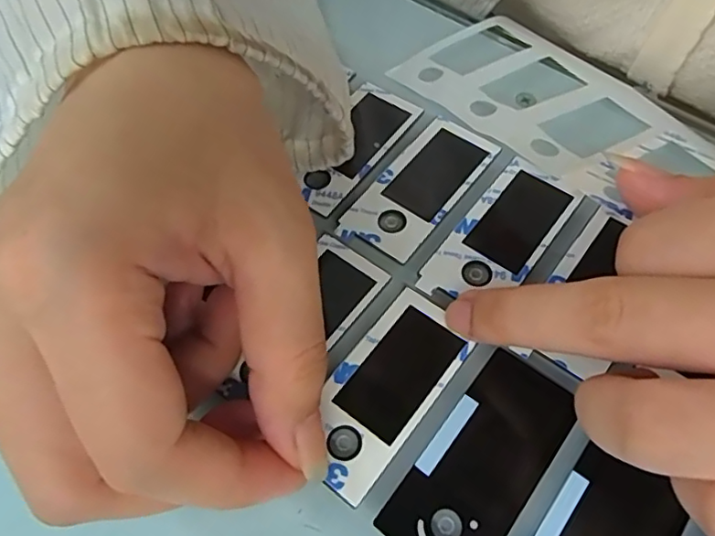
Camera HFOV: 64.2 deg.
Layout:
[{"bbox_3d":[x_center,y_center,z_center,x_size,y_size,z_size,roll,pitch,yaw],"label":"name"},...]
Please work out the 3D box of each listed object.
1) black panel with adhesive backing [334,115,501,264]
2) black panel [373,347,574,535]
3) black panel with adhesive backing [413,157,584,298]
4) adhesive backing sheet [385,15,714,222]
[{"bbox_3d":[0.021,-0.028,0.194,0.027,0.004,0.060,32,66,20],"label":"black panel with adhesive backing"},{"bbox_3d":[0.033,0.050,0.148,0.027,0.004,0.058,33,66,20],"label":"black panel"},{"bbox_3d":[0.046,-0.011,0.183,0.027,0.004,0.059,33,66,20],"label":"black panel with adhesive backing"},{"bbox_3d":[0.069,-0.059,0.204,0.058,0.008,0.110,-31,57,-22],"label":"adhesive backing sheet"}]

